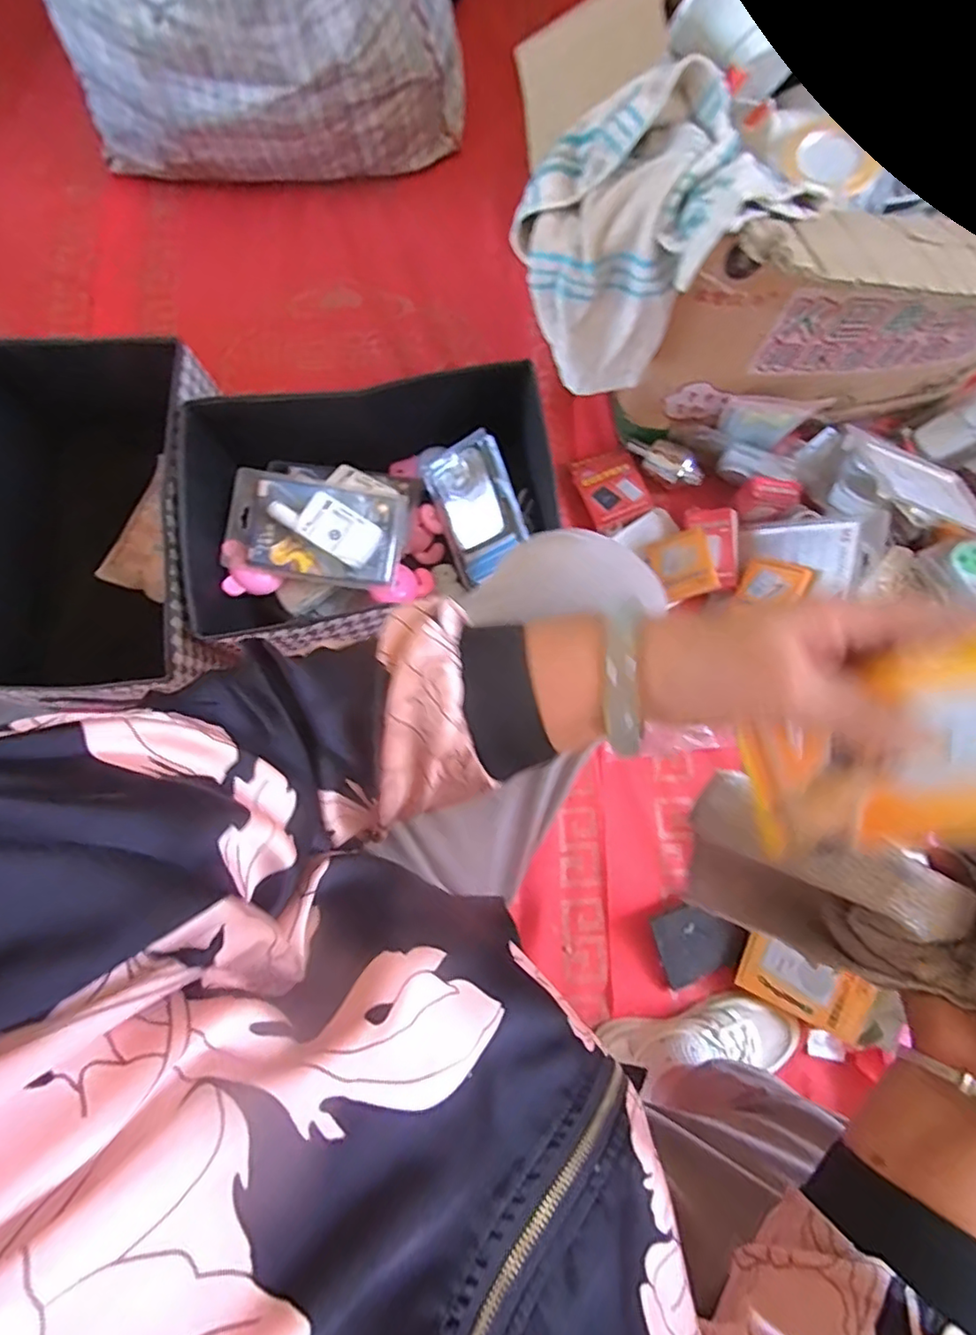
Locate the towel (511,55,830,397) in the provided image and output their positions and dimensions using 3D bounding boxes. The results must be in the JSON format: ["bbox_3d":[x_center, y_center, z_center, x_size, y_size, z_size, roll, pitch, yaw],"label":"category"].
[{"bbox_3d":[0.135,-0.409,0.573,0.188,0.194,0.215,-30,82,-4],"label":"towel"}]

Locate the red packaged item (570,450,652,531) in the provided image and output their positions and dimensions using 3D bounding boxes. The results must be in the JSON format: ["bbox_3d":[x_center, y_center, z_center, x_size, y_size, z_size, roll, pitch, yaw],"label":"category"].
[{"bbox_3d":[0.168,-0.250,0.833,0.083,0.026,0.112,-23,81,-3],"label":"red packaged item"}]

